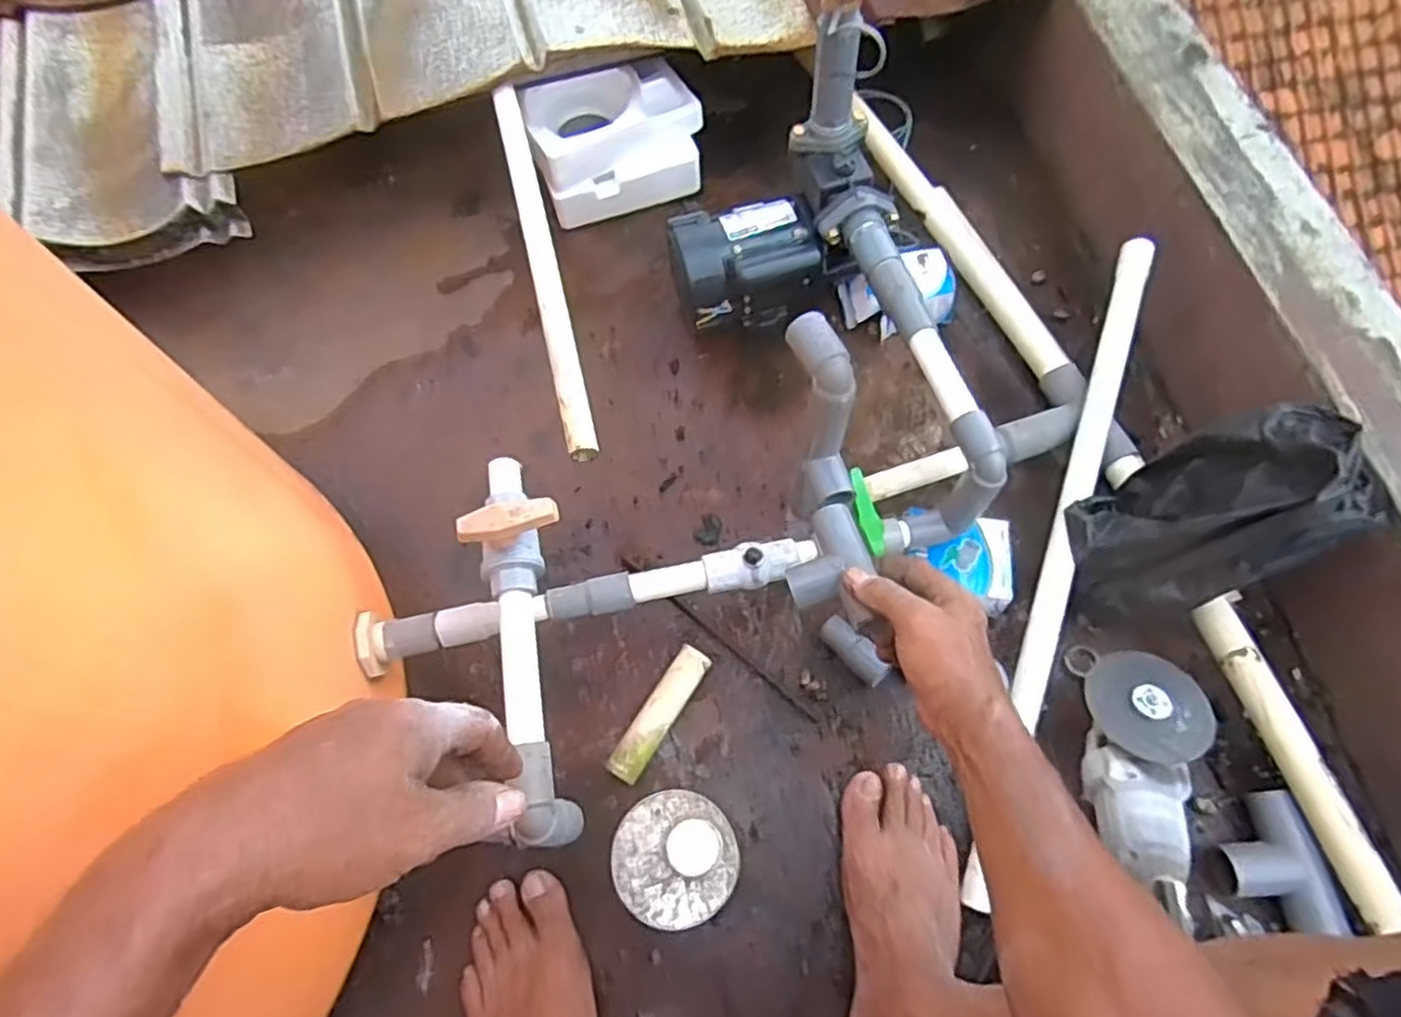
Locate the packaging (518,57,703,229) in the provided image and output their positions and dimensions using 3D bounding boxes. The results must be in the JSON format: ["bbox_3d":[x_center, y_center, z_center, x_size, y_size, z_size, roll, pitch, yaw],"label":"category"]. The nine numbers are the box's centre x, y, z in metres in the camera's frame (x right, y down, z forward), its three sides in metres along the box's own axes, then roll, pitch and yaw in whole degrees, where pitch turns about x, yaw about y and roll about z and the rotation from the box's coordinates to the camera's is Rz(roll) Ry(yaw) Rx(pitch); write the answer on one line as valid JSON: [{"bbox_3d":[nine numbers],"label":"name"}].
[{"bbox_3d":[-0.111,-0.487,0.996,0.222,0.130,0.149,-16,64,-5],"label":"packaging"}]

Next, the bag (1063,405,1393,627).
[{"bbox_3d":[0.440,0.001,0.640,0.196,0.180,0.133,-19,65,-7],"label":"bag"}]

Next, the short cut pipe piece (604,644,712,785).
[{"bbox_3d":[-0.040,0.197,0.717,0.035,0.032,0.136,31,69,16],"label":"short cut pipe piece"}]

